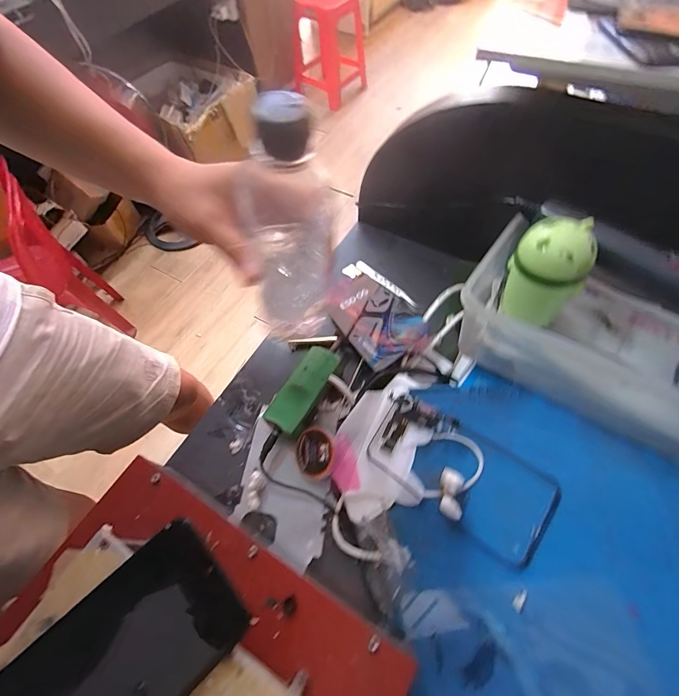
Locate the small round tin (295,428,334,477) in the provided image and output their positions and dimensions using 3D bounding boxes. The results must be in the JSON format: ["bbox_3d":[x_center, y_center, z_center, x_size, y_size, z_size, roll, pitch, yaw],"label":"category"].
[{"bbox_3d":[-0.023,0.102,0.358,0.043,0.007,0.045,-8,74,30],"label":"small round tin"}]

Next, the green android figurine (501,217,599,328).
[{"bbox_3d":[0.168,-0.057,0.297,0.045,0.082,0.049,-6,61,0],"label":"green android figurine"}]

